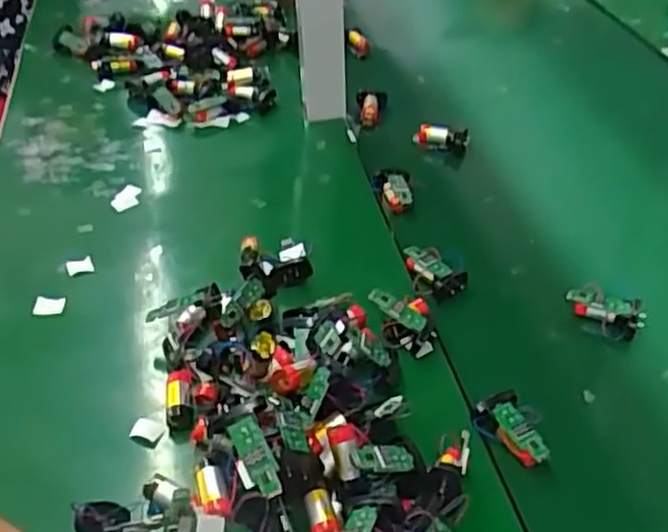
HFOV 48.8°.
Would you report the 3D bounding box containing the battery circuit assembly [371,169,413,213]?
[{"bbox_3d":[0.052,-0.066,0.658,0.034,0.016,0.049,-3,41,-1],"label":"battery circuit assembly"}]

